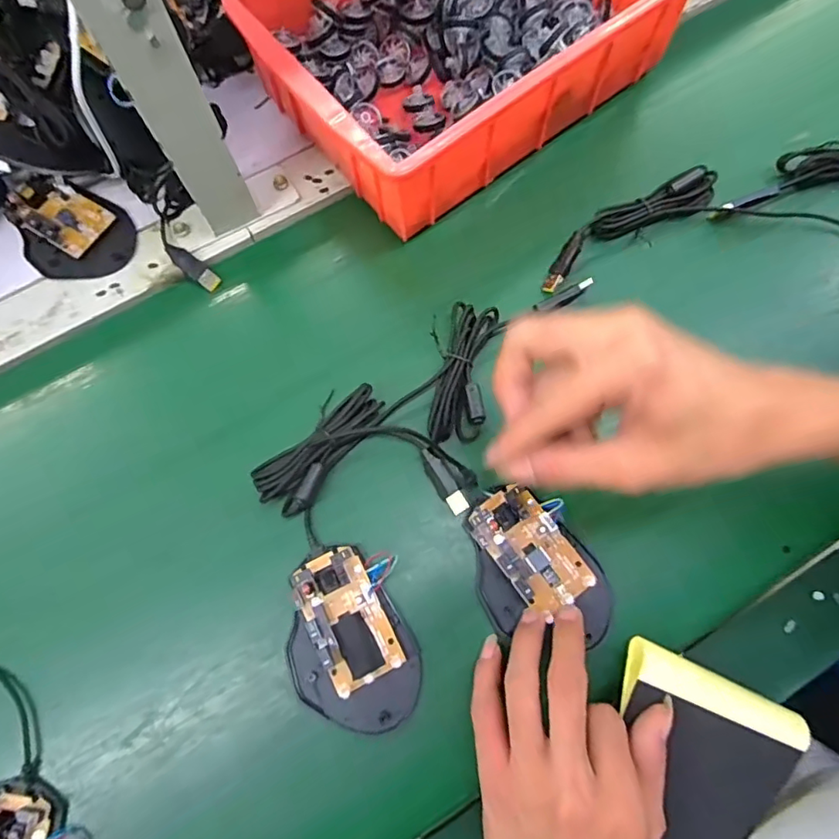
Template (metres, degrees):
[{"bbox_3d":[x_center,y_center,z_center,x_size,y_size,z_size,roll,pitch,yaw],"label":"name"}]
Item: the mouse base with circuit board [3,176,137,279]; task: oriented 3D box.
[{"bbox_3d":[-0.267,-0.146,0.411,0.099,0.018,0.072,35,78,9],"label":"mouse base with circuit board"}]

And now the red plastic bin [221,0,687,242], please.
[{"bbox_3d":[0.028,-0.296,0.413,0.282,0.077,0.201,-37,78,-9],"label":"red plastic bin"}]

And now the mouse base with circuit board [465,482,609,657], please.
[{"bbox_3d":[0.071,0.094,0.340,0.072,0.018,0.102,-33,77,-8],"label":"mouse base with circuit board"}]

